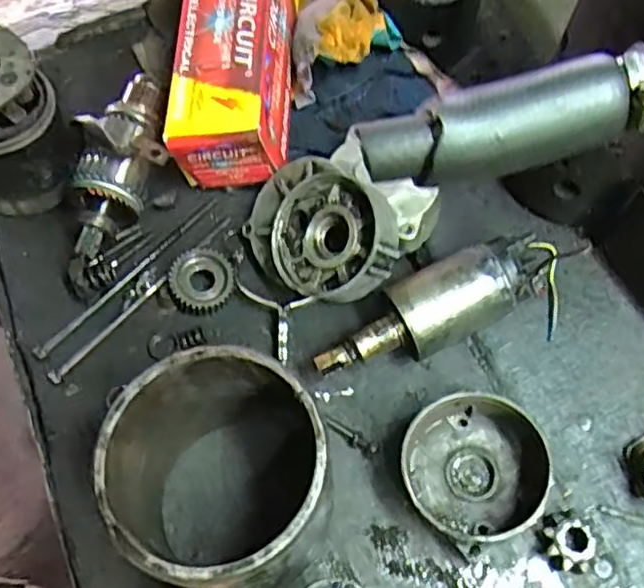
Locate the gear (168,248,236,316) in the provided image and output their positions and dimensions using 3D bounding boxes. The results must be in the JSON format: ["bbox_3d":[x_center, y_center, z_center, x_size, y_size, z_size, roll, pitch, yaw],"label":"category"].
[{"bbox_3d":[-0.082,-0.009,0.454,0.043,0.020,0.041,0,65,0],"label":"gear"}]

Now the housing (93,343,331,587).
[{"bbox_3d":[-0.052,0.097,0.350,0.105,0.111,0.104,0,65,0],"label":"housing"}]

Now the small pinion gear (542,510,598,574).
[{"bbox_3d":[0.140,0.142,0.374,0.026,0.018,0.032,-13,66,-6],"label":"small pinion gear"}]

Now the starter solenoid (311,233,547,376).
[{"bbox_3d":[0.069,0.013,0.415,0.151,0.051,0.047,-25,68,-11],"label":"starter solenoid"}]

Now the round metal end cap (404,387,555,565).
[{"bbox_3d":[0.091,0.099,0.378,0.075,0.046,0.079,0,65,0],"label":"round metal end cap"}]

